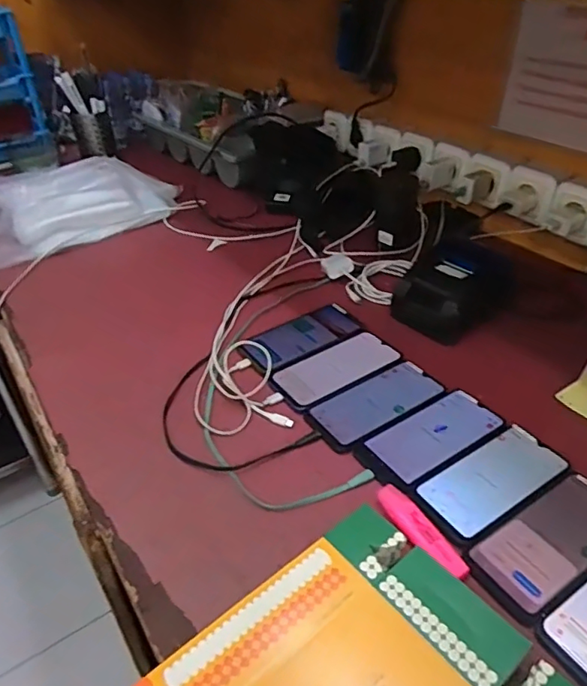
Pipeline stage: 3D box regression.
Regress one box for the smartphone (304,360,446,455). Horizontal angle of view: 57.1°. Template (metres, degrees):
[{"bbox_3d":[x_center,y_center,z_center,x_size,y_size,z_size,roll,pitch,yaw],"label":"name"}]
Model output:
[{"bbox_3d":[0.099,0.071,0.639,0.164,0.008,0.079,-25,42,-28],"label":"smartphone"}]

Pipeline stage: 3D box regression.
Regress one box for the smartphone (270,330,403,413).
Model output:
[{"bbox_3d":[0.055,0.033,0.691,0.169,0.010,0.083,-27,43,-30],"label":"smartphone"}]

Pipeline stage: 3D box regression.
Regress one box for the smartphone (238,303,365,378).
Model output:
[{"bbox_3d":[0.016,-0.010,0.744,0.172,0.009,0.075,-27,43,-30],"label":"smartphone"}]

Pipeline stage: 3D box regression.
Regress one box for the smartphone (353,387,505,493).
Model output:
[{"bbox_3d":[0.151,0.102,0.595,0.167,0.005,0.082,-24,42,-27],"label":"smartphone"}]

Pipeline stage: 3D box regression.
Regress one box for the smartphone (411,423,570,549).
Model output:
[{"bbox_3d":[0.198,0.137,0.541,0.164,0.008,0.079,-23,41,-26],"label":"smartphone"}]

